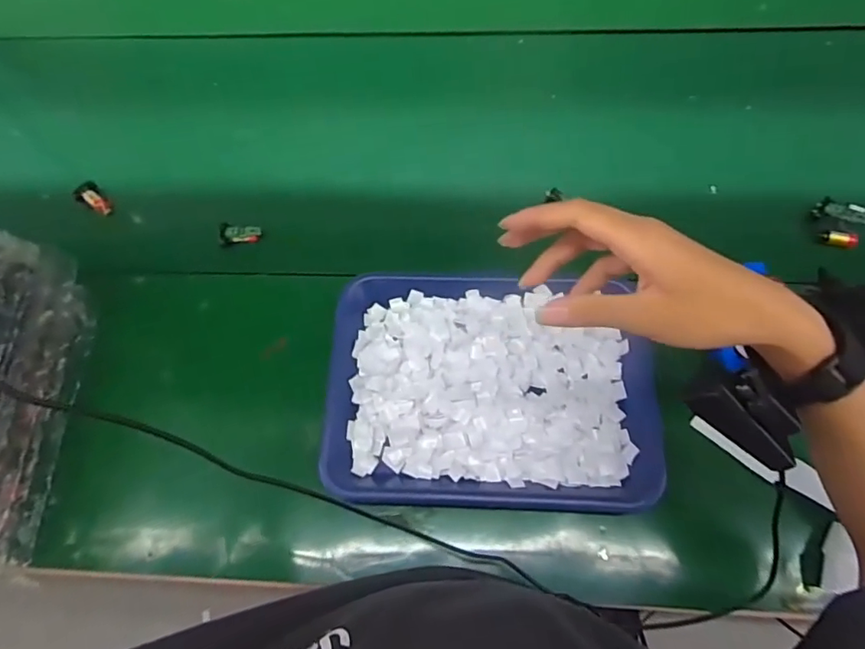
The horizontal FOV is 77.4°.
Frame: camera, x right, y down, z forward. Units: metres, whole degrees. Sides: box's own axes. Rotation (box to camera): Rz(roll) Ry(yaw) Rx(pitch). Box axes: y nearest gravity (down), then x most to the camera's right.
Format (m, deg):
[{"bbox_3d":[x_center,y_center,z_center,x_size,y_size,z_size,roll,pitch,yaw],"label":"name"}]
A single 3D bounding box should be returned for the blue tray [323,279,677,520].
[{"bbox_3d":[0.059,0.065,0.580,0.334,0.034,0.245,1,69,4],"label":"blue tray"}]

